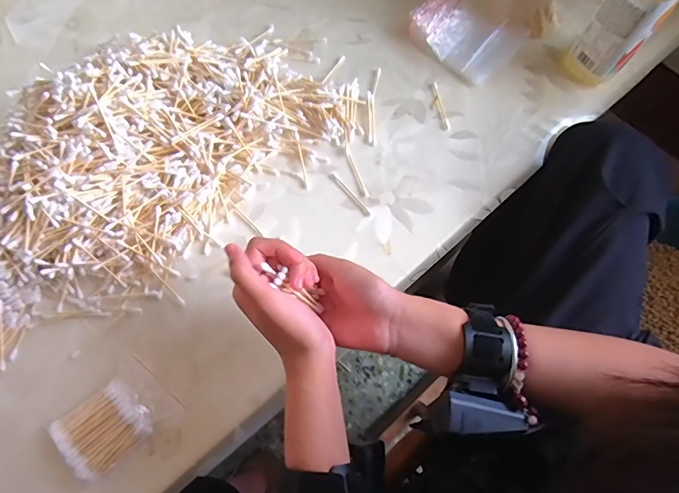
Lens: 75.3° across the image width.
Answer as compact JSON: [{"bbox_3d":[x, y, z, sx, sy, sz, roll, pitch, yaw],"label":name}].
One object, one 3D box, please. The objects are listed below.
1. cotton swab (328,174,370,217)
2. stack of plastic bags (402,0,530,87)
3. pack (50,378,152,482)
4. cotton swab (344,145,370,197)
[{"bbox_3d":[0.012,-0.060,0.503,0.009,0.004,0.069,-38,75,-13],"label":"cotton swab"},{"bbox_3d":[0.157,-0.270,0.557,0.092,0.027,0.129,-42,76,-13],"label":"stack of plastic bags"},{"bbox_3d":[-0.216,0.166,0.403,0.077,0.021,0.066,-40,75,-13],"label":"pack"},{"bbox_3d":[0.020,-0.088,0.514,0.007,0.005,0.067,-19,72,-7],"label":"cotton swab"}]

